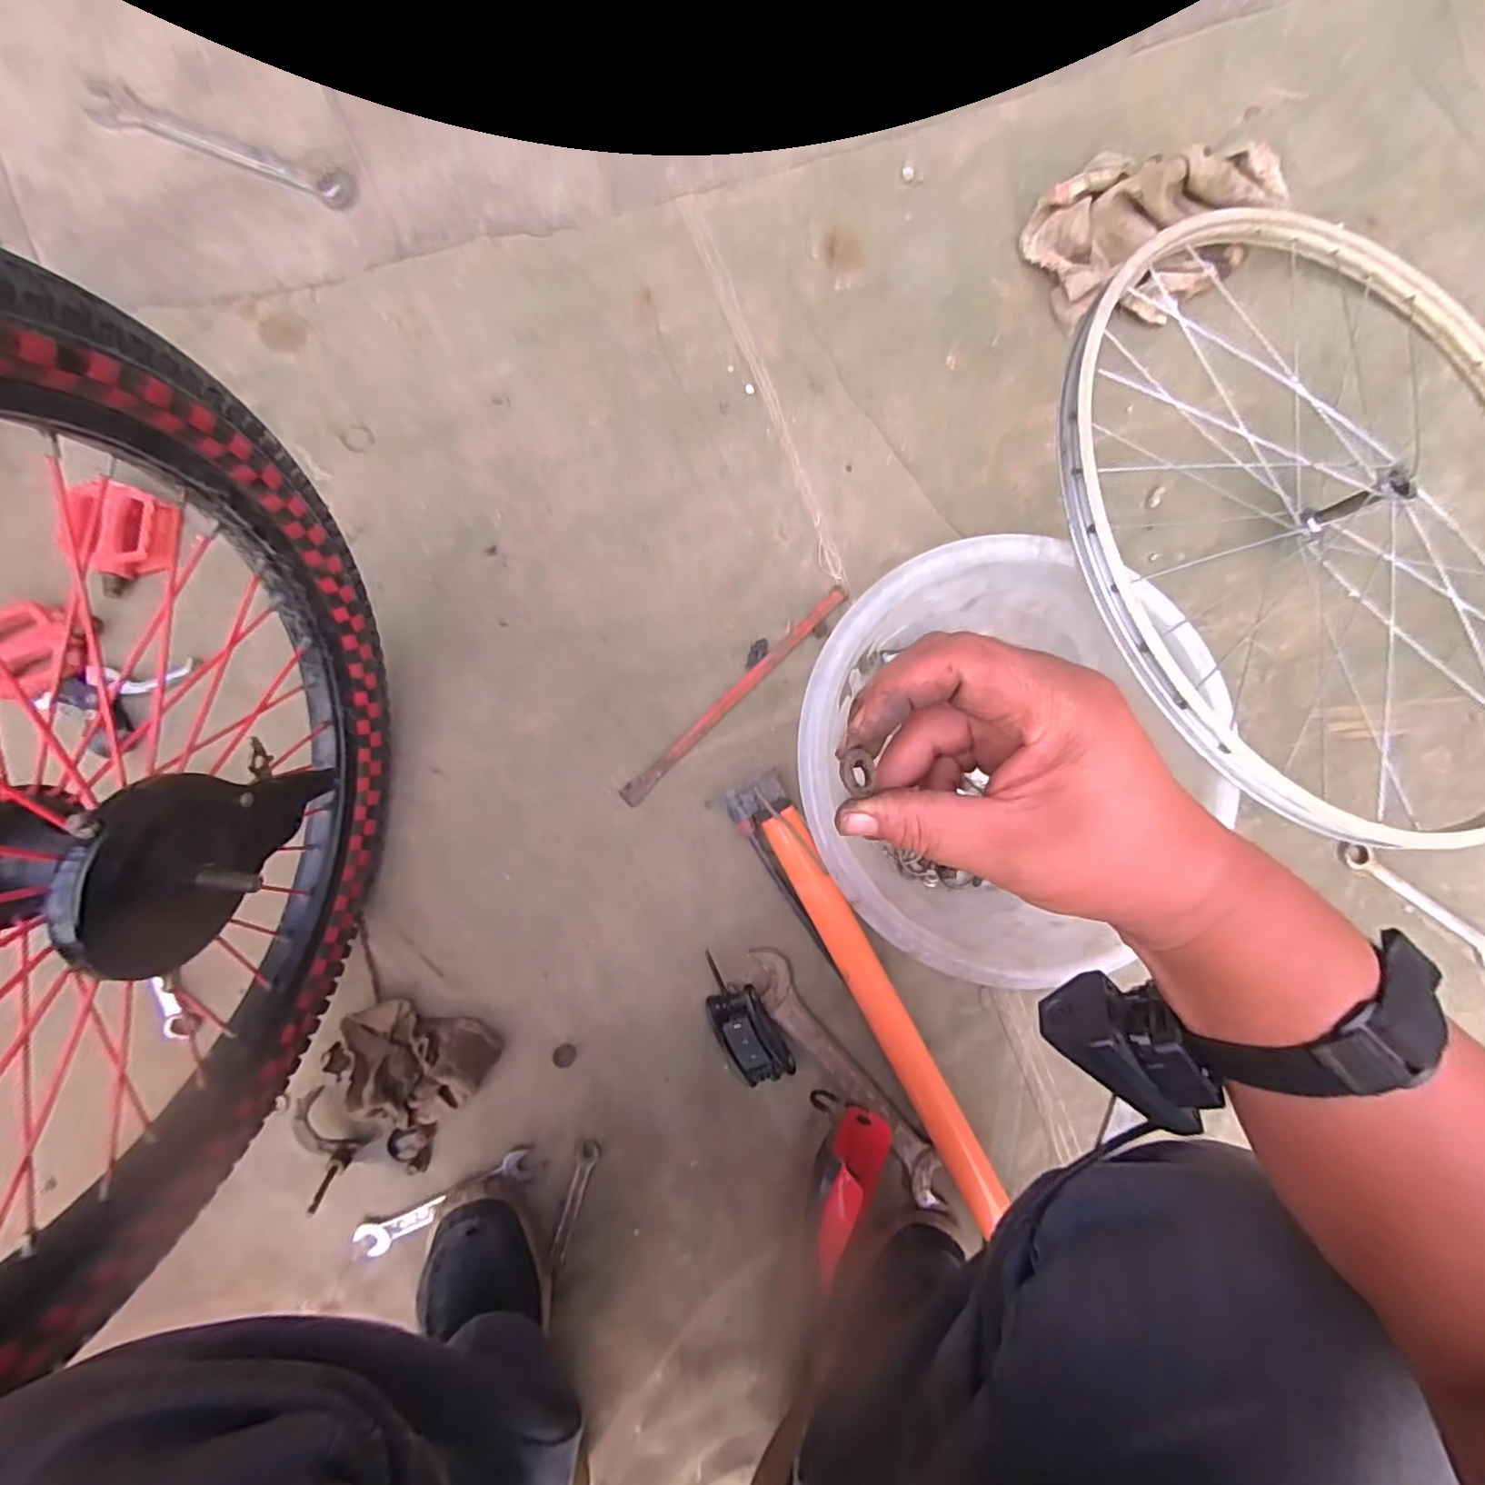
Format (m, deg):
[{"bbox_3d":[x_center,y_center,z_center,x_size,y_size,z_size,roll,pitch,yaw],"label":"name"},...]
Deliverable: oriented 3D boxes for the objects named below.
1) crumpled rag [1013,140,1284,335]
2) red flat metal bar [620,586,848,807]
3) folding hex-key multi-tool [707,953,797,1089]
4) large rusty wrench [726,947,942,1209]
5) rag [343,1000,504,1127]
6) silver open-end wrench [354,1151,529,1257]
[{"bbox_3d":[0.411,-0.519,0.616,0.259,0.051,0.166,-37,89,-4],"label":"crumpled rag"},{"bbox_3d":[-0.005,-0.046,0.583,0.281,0.006,0.017,-45,90,-4],"label":"red flat metal bar"},{"bbox_3d":[-0.002,0.243,0.552,0.049,0.031,0.118,-29,89,-4],"label":"folding hex-key multi-tool"},{"bbox_3d":[0.093,0.297,0.565,0.049,0.013,0.264,-42,90,-4],"label":"large rusty wrench"},{"bbox_3d":[-0.275,0.262,0.526,0.103,0.051,0.114,-37,89,-4],"label":"rag"},{"bbox_3d":[-0.255,0.394,0.540,0.150,0.009,0.029,-26,89,-4],"label":"silver open-end wrench"}]

